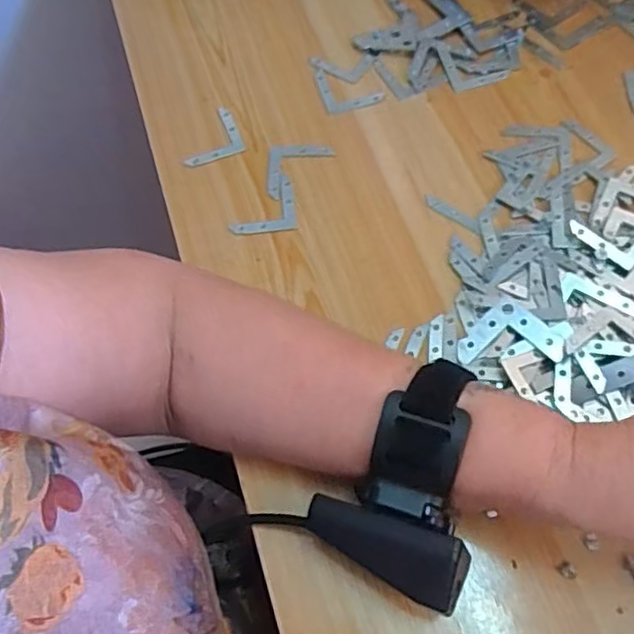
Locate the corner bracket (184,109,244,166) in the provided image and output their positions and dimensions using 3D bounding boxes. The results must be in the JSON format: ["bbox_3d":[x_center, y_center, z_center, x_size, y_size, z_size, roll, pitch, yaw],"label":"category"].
[{"bbox_3d":[-0.072,-0.120,0.433,0.039,0.004,0.038,-20,66,-6],"label":"corner bracket"}]

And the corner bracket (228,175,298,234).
[{"bbox_3d":[-0.035,-0.070,0.407,0.042,0.004,0.041,-7,63,-1],"label":"corner bracket"}]

